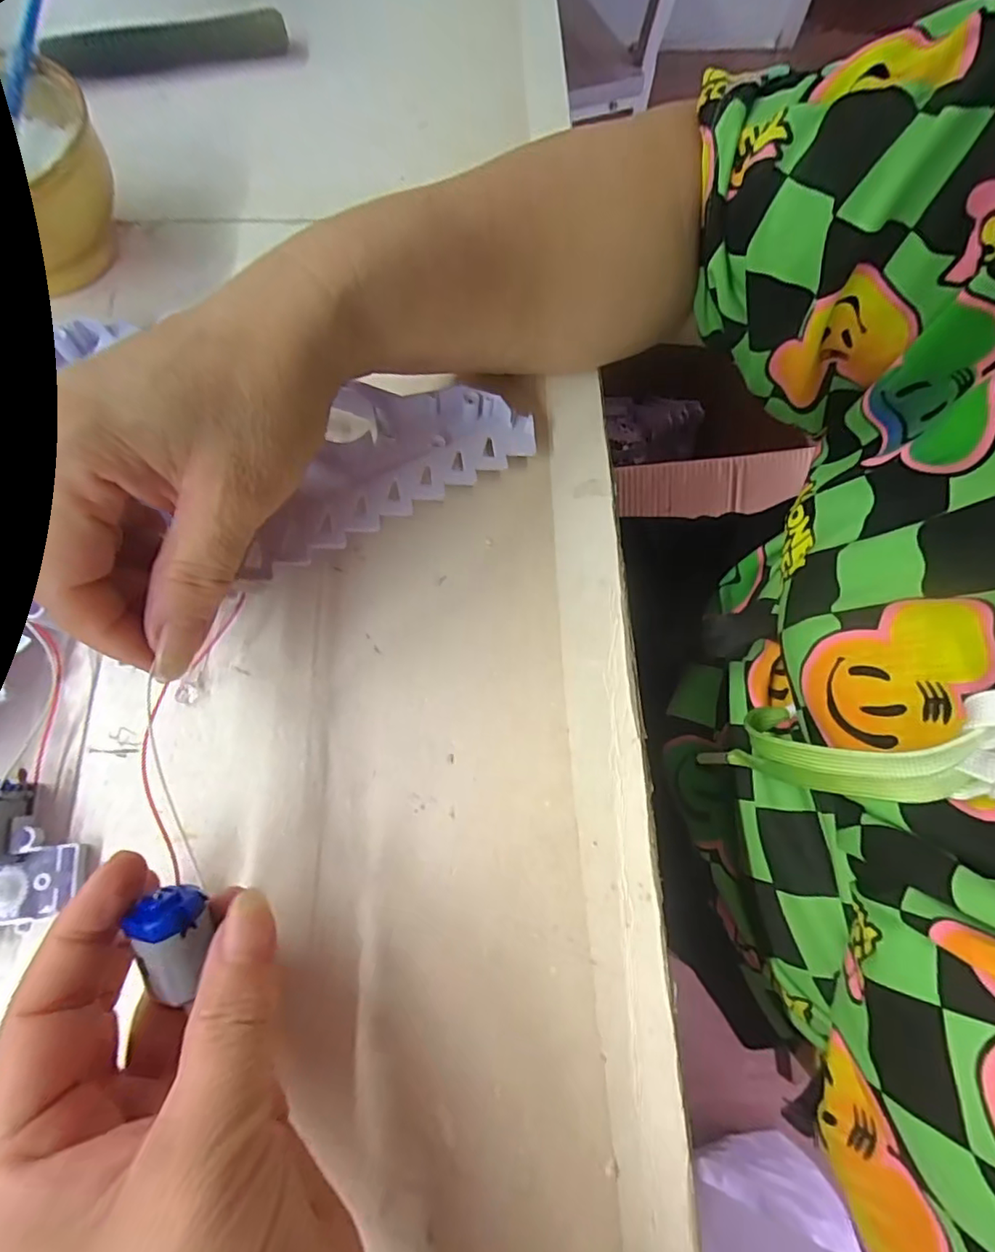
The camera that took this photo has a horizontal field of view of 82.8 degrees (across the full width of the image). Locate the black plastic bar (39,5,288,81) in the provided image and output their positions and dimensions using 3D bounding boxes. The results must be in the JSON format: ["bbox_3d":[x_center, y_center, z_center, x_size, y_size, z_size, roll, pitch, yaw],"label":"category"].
[{"bbox_3d":[-0.188,-0.333,0.324,0.129,0.021,0.007,-12,72,-3],"label":"black plastic bar"}]

